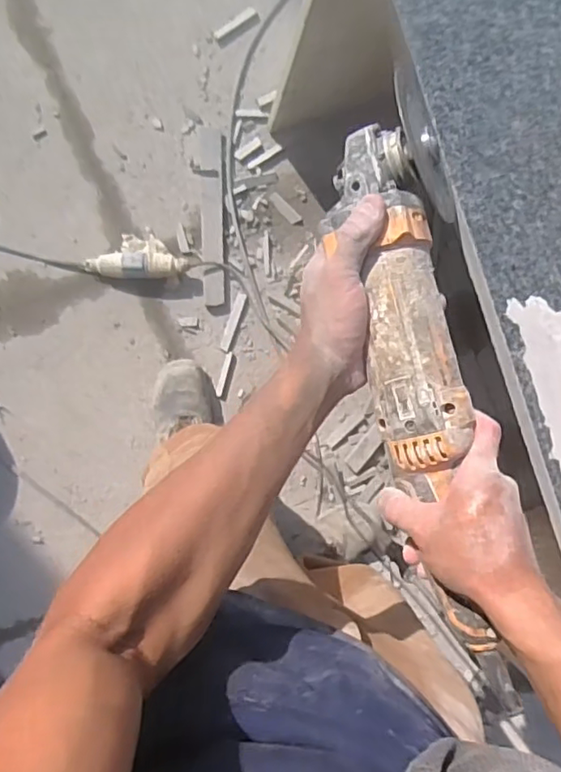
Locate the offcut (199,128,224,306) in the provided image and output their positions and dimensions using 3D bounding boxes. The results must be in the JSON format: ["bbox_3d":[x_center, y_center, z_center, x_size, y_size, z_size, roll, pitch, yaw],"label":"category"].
[{"bbox_3d":[-0.138,-0.340,1.188,0.043,0.015,0.346,-1,94,-7],"label":"offcut"}]

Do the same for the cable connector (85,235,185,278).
[{"bbox_3d":[-0.283,-0.255,1.154,0.195,0.047,0.090,-3,94,-7],"label":"cable connector"}]

